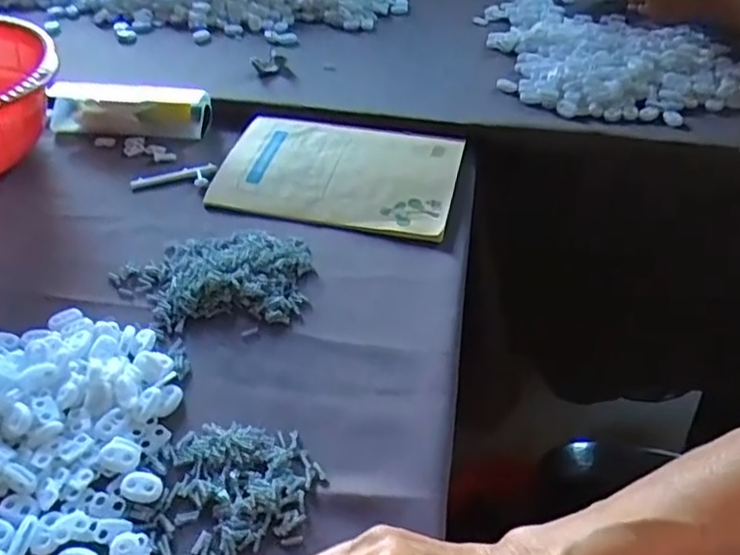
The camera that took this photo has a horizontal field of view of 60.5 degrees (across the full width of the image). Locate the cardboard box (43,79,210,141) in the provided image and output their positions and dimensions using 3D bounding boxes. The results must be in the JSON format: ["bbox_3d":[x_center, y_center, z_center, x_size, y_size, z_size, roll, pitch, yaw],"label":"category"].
[{"bbox_3d":[-0.240,-0.164,0.623,0.157,0.043,0.034,2,42,3],"label":"cardboard box"}]

